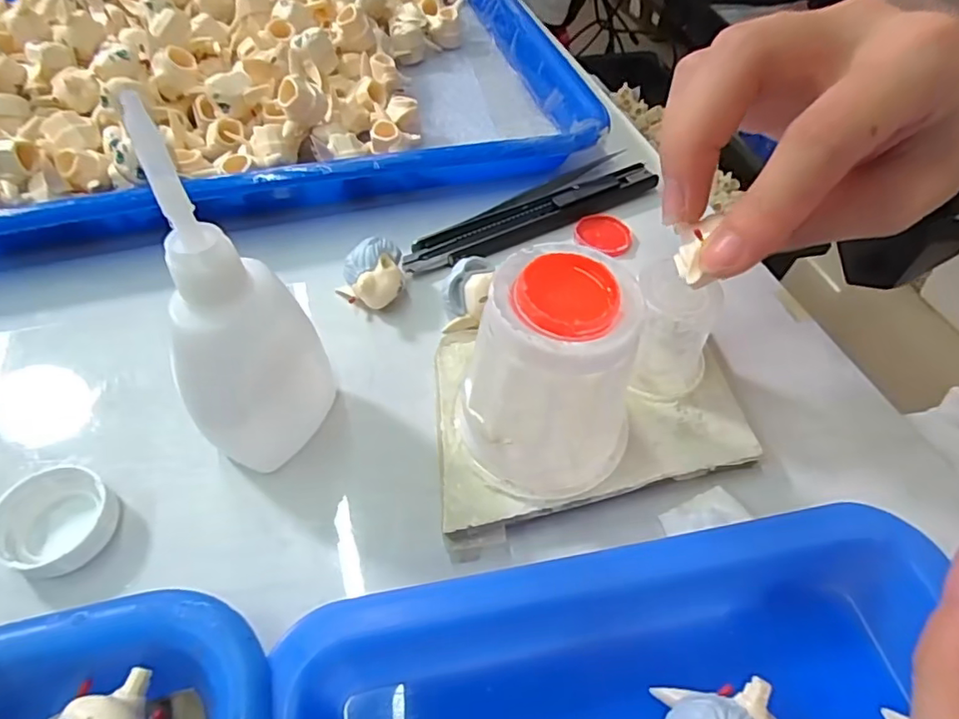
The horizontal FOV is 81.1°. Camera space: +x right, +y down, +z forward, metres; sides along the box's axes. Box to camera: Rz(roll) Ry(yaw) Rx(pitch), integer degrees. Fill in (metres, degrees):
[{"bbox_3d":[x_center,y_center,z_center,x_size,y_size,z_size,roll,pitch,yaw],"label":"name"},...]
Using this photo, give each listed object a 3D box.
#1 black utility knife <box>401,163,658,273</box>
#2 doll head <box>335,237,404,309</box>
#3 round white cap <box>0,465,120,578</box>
[{"bbox_3d":[0.026,-0.068,0.261,0.133,0.008,0.019,-23,58,-19],"label":"black utility knife"},{"bbox_3d":[-0.043,-0.032,0.223,0.025,0.023,0.020,-12,54,-12],"label":"doll head"},{"bbox_3d":[-0.128,0.047,0.168,0.035,0.009,0.030,23,55,13],"label":"round white cap"}]

